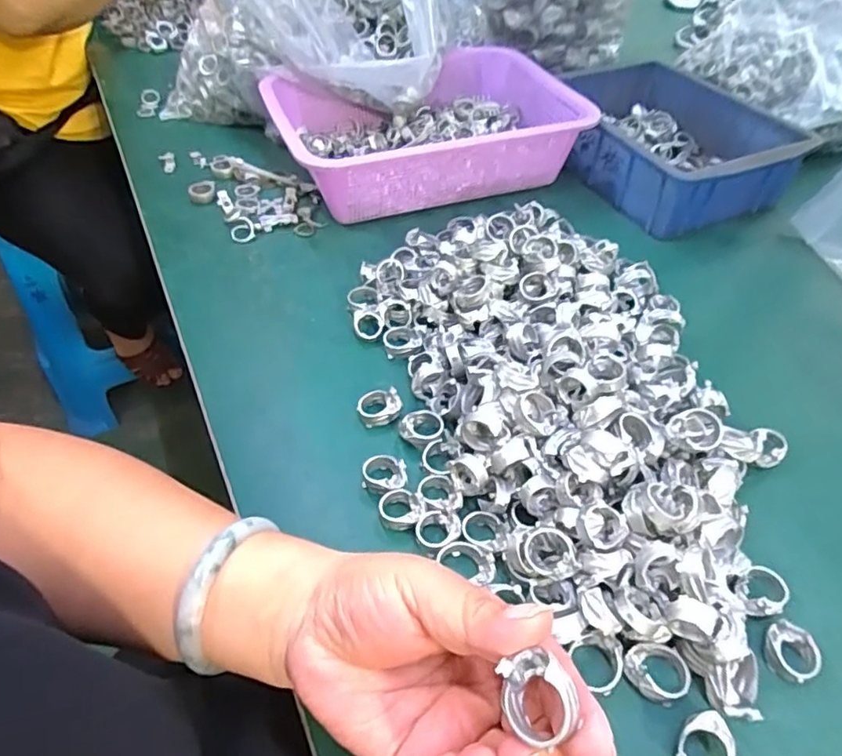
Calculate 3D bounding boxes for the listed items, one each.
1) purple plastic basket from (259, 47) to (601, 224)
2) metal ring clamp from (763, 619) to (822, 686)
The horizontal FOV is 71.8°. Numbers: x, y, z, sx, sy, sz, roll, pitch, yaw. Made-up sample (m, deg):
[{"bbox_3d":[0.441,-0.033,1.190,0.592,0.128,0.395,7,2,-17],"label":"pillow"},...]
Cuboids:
[{"bbox_3d":[0.003,-0.261,0.615,0.298,0.073,0.221,-18,50,-16],"label":"purple plastic basket"},{"bbox_3d":[0.187,0.139,0.294,0.024,0.011,0.024,0,46,0],"label":"metal ring clamp"}]

